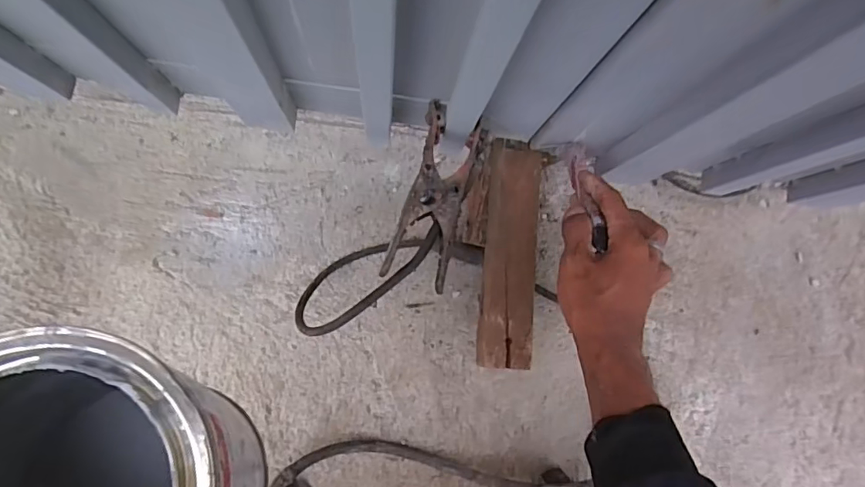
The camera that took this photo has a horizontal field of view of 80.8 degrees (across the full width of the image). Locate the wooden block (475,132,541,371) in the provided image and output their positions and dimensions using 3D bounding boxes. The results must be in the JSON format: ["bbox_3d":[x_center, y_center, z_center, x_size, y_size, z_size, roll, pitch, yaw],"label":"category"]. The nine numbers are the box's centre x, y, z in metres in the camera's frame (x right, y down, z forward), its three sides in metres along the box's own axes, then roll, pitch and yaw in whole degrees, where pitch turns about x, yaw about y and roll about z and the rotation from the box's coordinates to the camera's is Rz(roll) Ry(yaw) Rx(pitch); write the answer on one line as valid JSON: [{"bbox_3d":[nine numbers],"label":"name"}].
[{"bbox_3d":[0.084,0.012,0.551,0.056,0.042,0.239,6,83,-6],"label":"wooden block"}]

